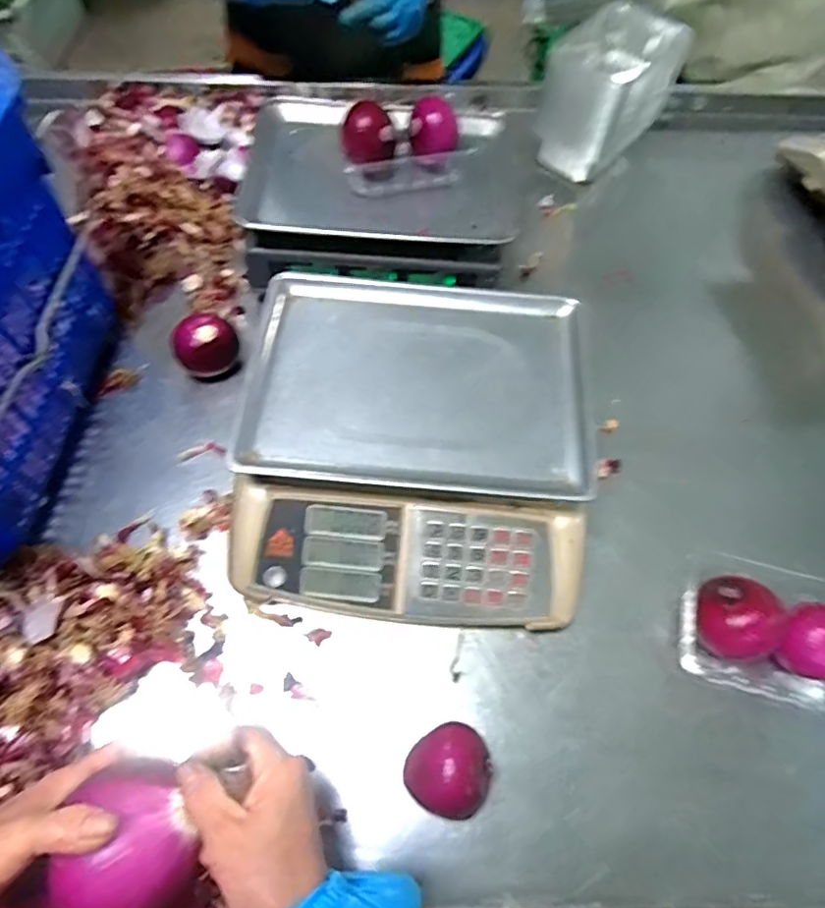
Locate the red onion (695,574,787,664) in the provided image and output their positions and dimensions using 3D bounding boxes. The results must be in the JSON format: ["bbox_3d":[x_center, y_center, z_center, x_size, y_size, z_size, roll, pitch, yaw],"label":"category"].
[{"bbox_3d":[0.300,0.158,0.542,0.076,0.067,0.073,1,63,-1],"label":"red onion"}]

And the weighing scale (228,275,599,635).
[{"bbox_3d":[0.003,-0.012,0.596,0.336,0.109,0.342,4,63,0],"label":"weighing scale"}]

